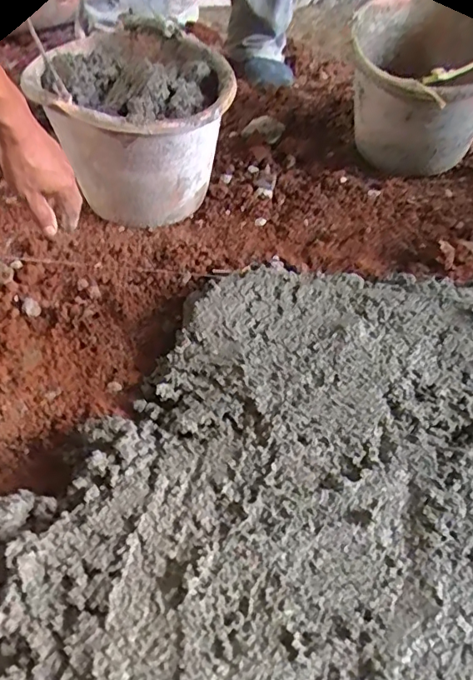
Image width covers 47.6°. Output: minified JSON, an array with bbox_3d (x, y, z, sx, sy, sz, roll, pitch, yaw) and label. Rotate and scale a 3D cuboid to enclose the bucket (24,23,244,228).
[{"bbox_3d":[-0.136,-0.294,0.771,0.228,0.202,0.276,-23,48,-16],"label":"bucket"}]

